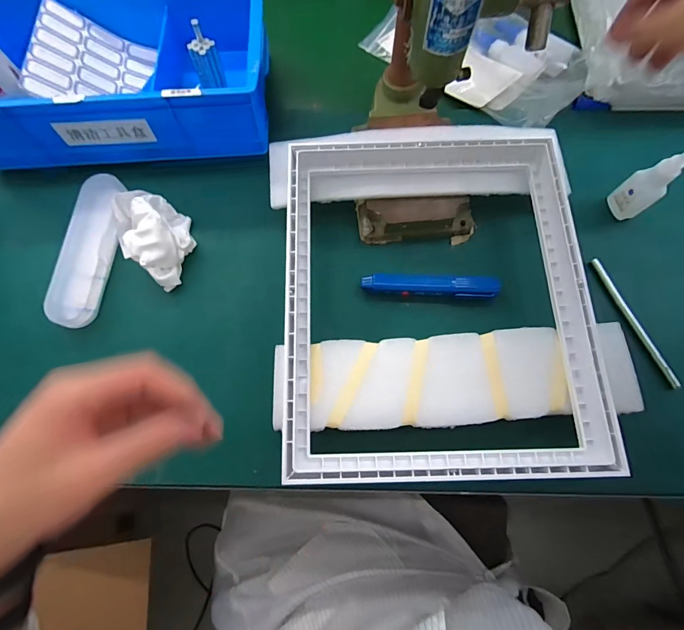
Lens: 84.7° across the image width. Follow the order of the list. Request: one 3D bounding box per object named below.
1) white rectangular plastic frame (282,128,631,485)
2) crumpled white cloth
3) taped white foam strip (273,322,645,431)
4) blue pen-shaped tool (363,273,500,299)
[{"bbox_3d":[0.086,-0.026,0.358,0.278,0.045,0.339,-2,73,0],"label":"white rectangular plastic frame"},{"bbox_3d":[-0.204,-0.093,0.407,0.072,0.041,0.116,-34,76,-9],"label":"crumpled white cloth"},{"bbox_3d":[0.104,0.059,0.359,0.323,0.034,0.085,-3,73,-1],"label":"taped white foam strip"},{"bbox_3d":[0.093,-0.032,0.401,0.141,0.018,0.023,4,73,2],"label":"blue pen-shaped tool"}]

